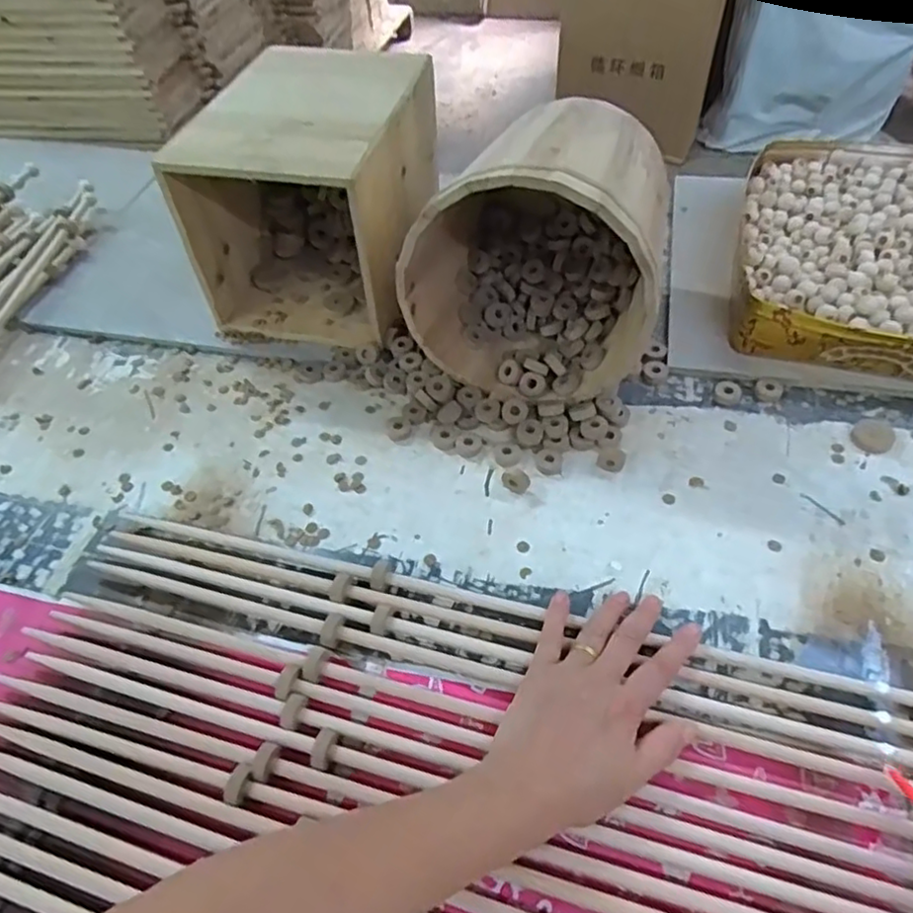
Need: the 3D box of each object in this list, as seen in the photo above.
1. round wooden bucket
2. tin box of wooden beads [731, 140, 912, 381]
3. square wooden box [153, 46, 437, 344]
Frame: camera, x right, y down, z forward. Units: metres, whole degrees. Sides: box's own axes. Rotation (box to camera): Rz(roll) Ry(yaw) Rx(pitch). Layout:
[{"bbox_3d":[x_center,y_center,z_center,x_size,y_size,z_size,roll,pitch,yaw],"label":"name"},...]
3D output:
[{"bbox_3d":[0.091,-0.205,0.629,0.213,0.226,0.229,16,55,17],"label":"round wooden bucket"},{"bbox_3d":[0.472,-0.233,0.725,0.288,0.064,0.376,13,54,15],"label":"tin box of wooden beads"},{"bbox_3d":[-0.150,-0.284,0.718,0.201,0.218,0.254,8,53,11],"label":"square wooden box"}]

